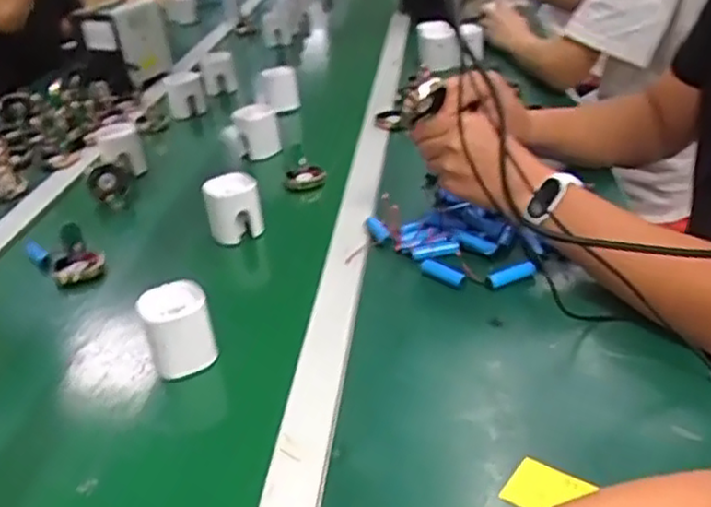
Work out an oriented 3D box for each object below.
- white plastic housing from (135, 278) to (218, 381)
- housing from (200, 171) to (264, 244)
[{"bbox_3d":[-0.156,0.066,0.615,0.059,0.066,0.053,-22,32,-21],"label":"white plastic housing"},{"bbox_3d":[-0.143,-0.054,0.819,0.063,0.063,0.060,-14,30,-7],"label":"housing"}]

